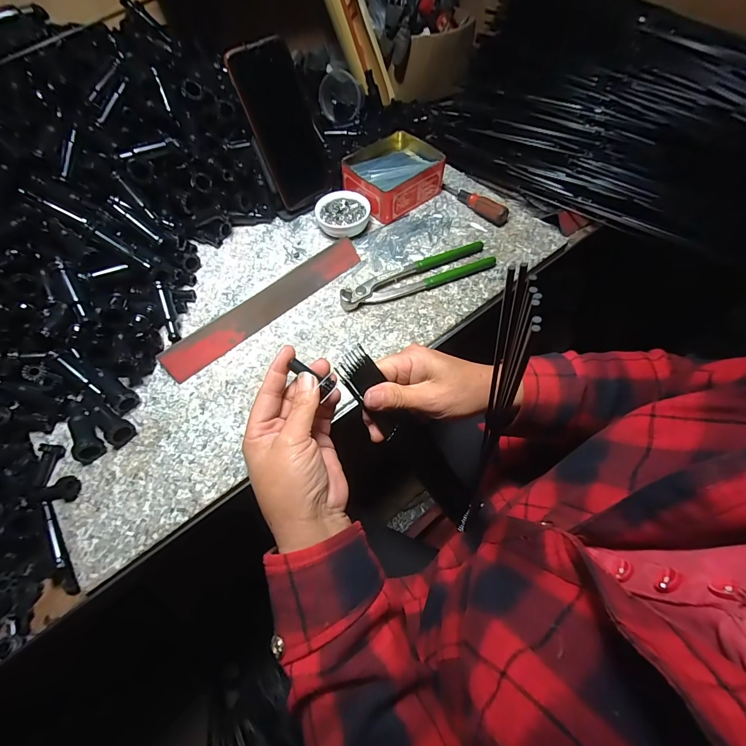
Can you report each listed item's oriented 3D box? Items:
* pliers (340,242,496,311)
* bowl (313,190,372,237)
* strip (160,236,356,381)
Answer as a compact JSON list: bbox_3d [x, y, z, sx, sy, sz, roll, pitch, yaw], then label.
[{"bbox_3d":[0.055,-0.118,0.424,0.196,0.017,0.041,-22,63,-11],"label":"pliers"},{"bbox_3d":[-0.039,-0.213,0.475,0.071,0.027,0.070,-1,61,1],"label":"bowl"},{"bbox_3d":[-0.119,-0.081,0.403,0.255,0.034,0.005,-39,29,-18],"label":"strip"}]

